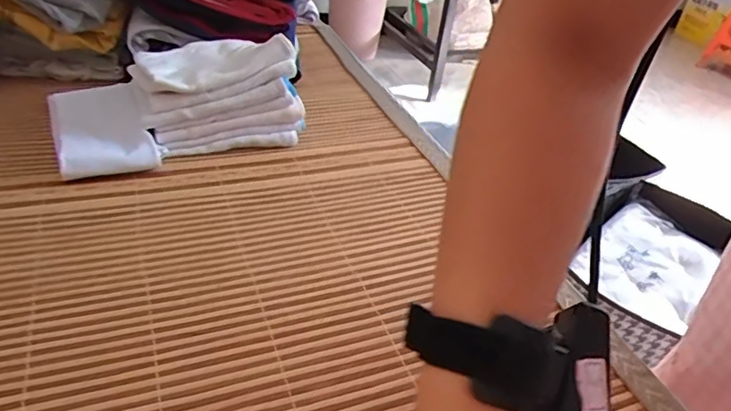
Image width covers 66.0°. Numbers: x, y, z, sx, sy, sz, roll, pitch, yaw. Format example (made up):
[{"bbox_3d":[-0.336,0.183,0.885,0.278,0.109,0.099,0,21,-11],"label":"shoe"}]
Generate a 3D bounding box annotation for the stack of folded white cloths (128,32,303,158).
[{"bbox_3d":[-0.160,-0.126,0.603,0.163,0.094,0.122,-10,38,-20],"label":"stack of folded white cloths"}]

